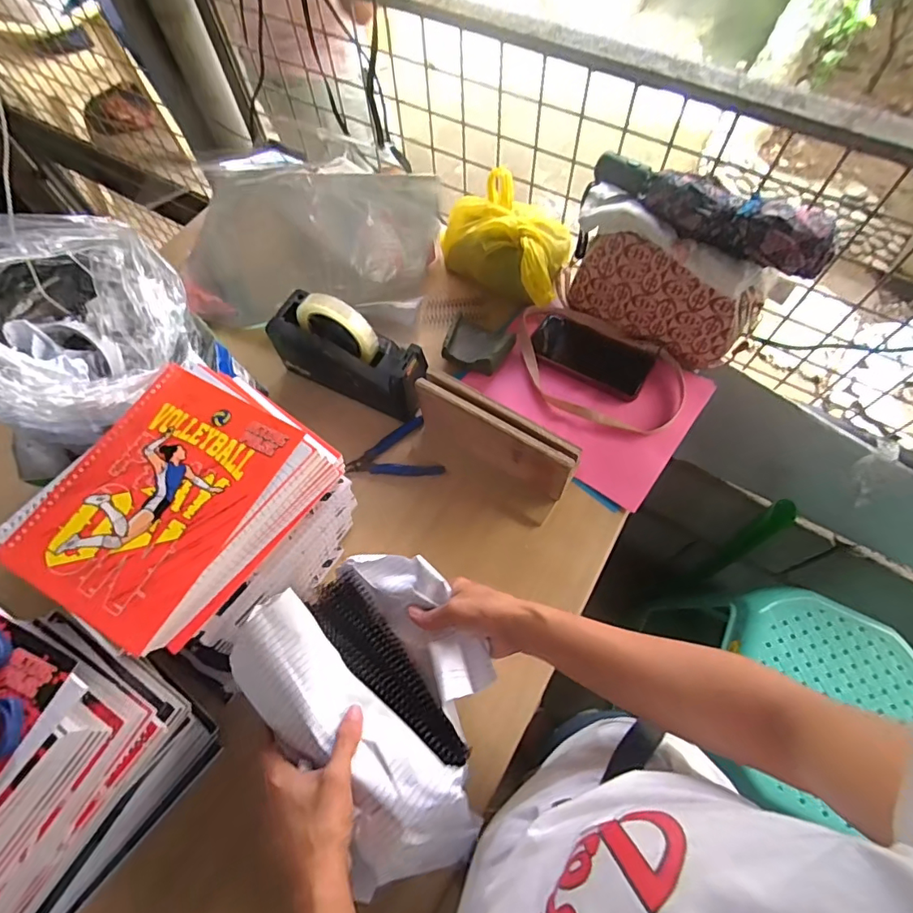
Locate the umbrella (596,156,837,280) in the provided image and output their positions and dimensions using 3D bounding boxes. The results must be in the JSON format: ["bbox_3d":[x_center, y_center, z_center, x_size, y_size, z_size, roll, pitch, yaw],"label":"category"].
[{"bbox_3d":[0.272,-0.273,0.556,0.268,0.047,0.057,33,70,16],"label":"umbrella"}]

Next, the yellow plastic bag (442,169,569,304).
[{"bbox_3d":[0.075,-0.297,0.710,0.198,0.081,0.134,38,72,17],"label":"yellow plastic bag"}]

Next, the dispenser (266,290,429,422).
[{"bbox_3d":[-0.127,-0.130,0.628,0.216,0.109,0.067,28,69,13],"label":"dispenser"}]

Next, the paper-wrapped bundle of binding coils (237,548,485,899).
[{"bbox_3d":[-0.061,0.216,0.451,0.192,0.077,0.253,-37,70,-14],"label":"paper-wrapped bundle of binding coils"}]

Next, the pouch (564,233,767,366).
[{"bbox_3d":[0.253,-0.196,0.637,0.222,0.134,0.049,22,68,11],"label":"pouch"}]

